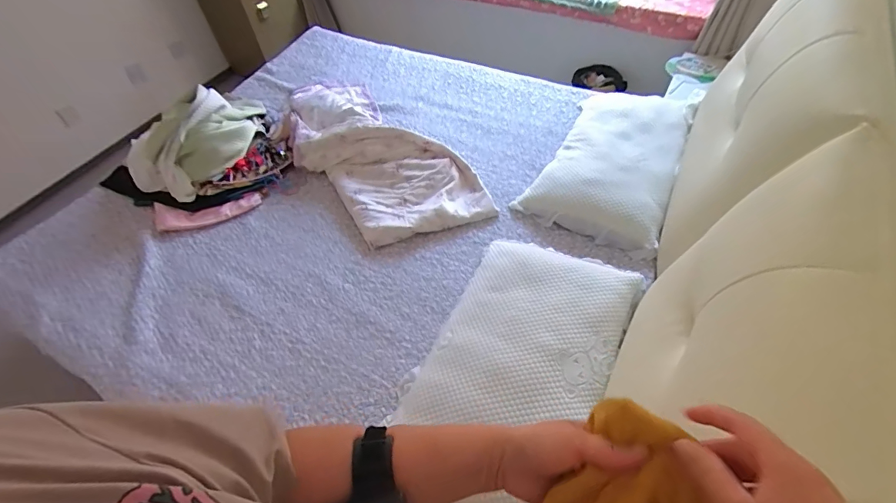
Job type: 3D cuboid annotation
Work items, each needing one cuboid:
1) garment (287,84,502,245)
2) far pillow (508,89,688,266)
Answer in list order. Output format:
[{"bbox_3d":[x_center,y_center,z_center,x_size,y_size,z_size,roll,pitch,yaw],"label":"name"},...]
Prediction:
[{"bbox_3d":[-0.292,-0.371,1.552,0.417,0.150,0.998,-38,62,-16],"label":"garment"},{"bbox_3d":[0.544,-0.305,1.445,0.426,0.120,0.636,24,64,19],"label":"far pillow"}]

